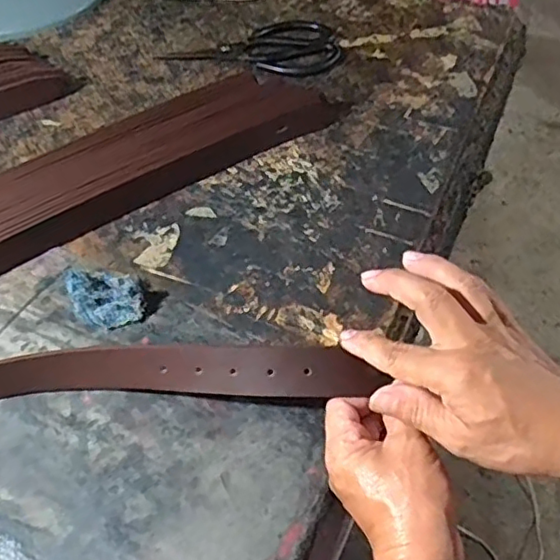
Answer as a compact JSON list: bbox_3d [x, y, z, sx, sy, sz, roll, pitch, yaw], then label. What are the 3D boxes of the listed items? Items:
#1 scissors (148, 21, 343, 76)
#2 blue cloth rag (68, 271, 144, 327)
[{"bbox_3d":[-0.031,-0.278,0.720,0.204,0.021,0.091,4,51,0],"label":"scissors"},{"bbox_3d":[-0.138,0.012,0.481,0.054,0.025,0.054,-16,54,-15],"label":"blue cloth rag"}]

